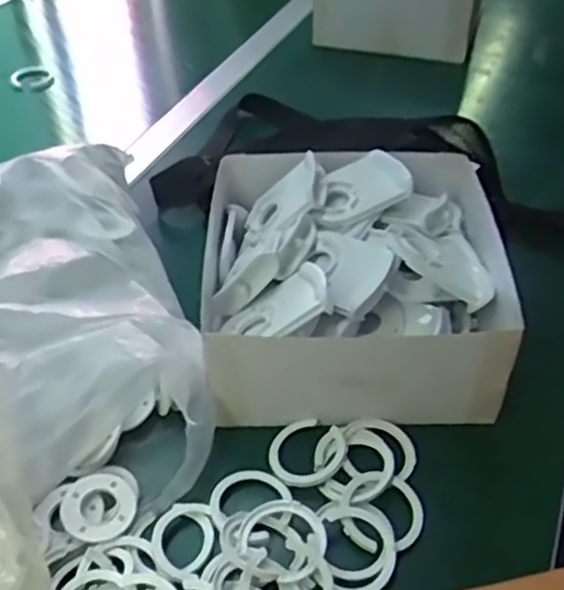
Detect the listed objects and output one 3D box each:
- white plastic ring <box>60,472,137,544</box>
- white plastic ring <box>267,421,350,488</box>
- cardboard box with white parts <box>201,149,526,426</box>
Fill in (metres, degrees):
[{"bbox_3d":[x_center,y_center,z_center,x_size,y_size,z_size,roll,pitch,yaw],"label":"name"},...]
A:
[{"bbox_3d":[-0.112,0.131,0.436,0.043,0.011,0.042,-2,44,1],"label":"white plastic ring"},{"bbox_3d":[0.016,0.104,0.467,0.048,0.011,0.048,-2,44,1],"label":"white plastic ring"},{"bbox_3d":[0.051,-0.014,0.529,0.213,0.088,0.207,-2,43,1],"label":"cardboard box with white parts"}]

